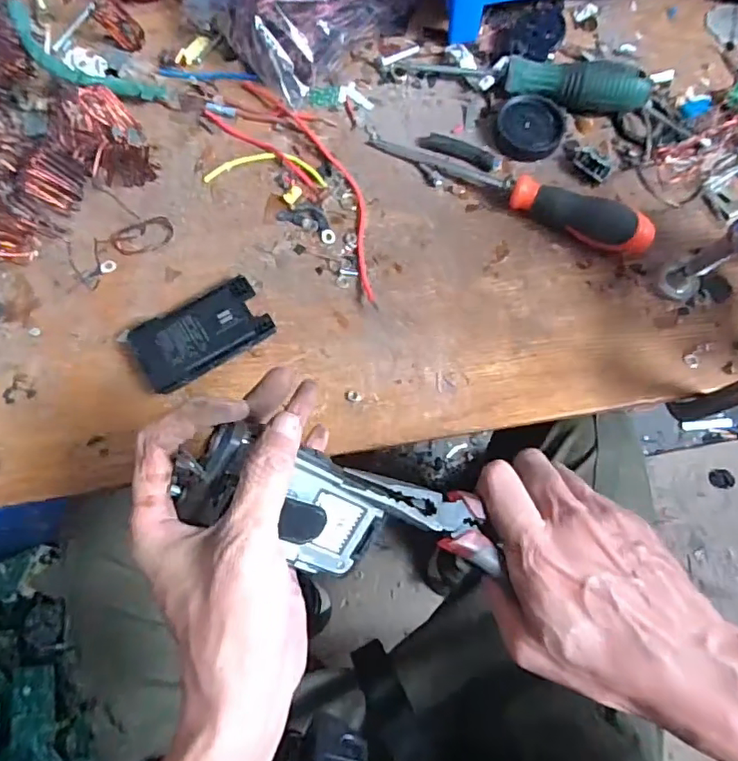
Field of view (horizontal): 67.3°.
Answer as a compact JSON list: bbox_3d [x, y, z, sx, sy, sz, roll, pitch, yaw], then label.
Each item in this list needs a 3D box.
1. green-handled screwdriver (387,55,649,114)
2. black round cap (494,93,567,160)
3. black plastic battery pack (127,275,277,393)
[{"bbox_3d":[0.119,-0.236,0.431,0.192,0.036,0.027,12,71,4],"label":"green-handled screwdriver"},{"bbox_3d":[0.126,-0.197,0.430,0.055,0.016,0.045,-8,77,-2],"label":"black round cap"},{"bbox_3d":[-0.114,-0.031,0.382,0.089,0.023,0.052,-32,74,-11],"label":"black plastic battery pack"}]

